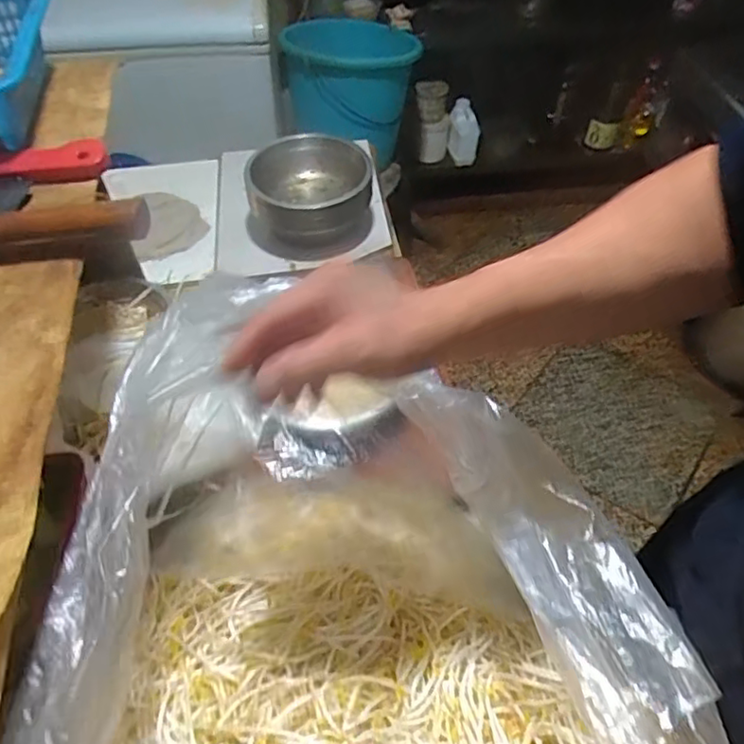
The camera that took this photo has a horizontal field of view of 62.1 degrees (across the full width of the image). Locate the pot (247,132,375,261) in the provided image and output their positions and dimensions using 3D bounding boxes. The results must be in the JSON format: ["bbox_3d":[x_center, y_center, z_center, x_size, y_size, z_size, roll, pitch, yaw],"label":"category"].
[{"bbox_3d":[-0.097,-0.267,0.970,0.184,0.124,0.187,0,51,-1],"label":"pot"}]

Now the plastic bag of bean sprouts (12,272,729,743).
[{"bbox_3d":[-0.013,0.200,0.415,0.379,0.212,0.521,-13,52,-11],"label":"plastic bag of bean sprouts"}]

